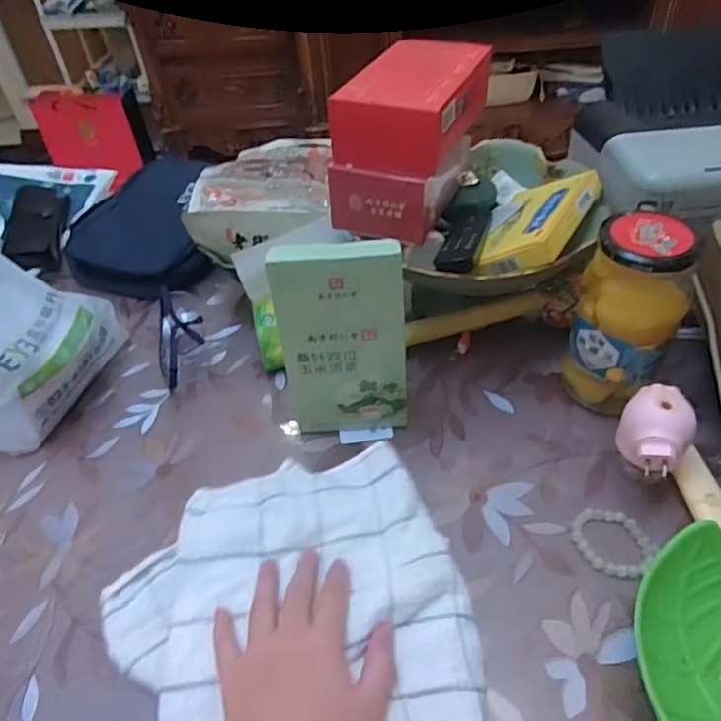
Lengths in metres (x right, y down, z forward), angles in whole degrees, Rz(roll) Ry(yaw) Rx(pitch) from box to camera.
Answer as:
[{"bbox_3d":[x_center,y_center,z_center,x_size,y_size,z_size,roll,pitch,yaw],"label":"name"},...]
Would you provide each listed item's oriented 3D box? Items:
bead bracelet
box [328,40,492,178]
[{"bbox_3d":[0.212,0.152,0.512,0.058,0.006,0.066,-16,46,-9],"label":"bead bracelet"},{"bbox_3d":[0.055,-0.261,0.610,0.103,0.065,0.170,15,49,20],"label":"box"}]

